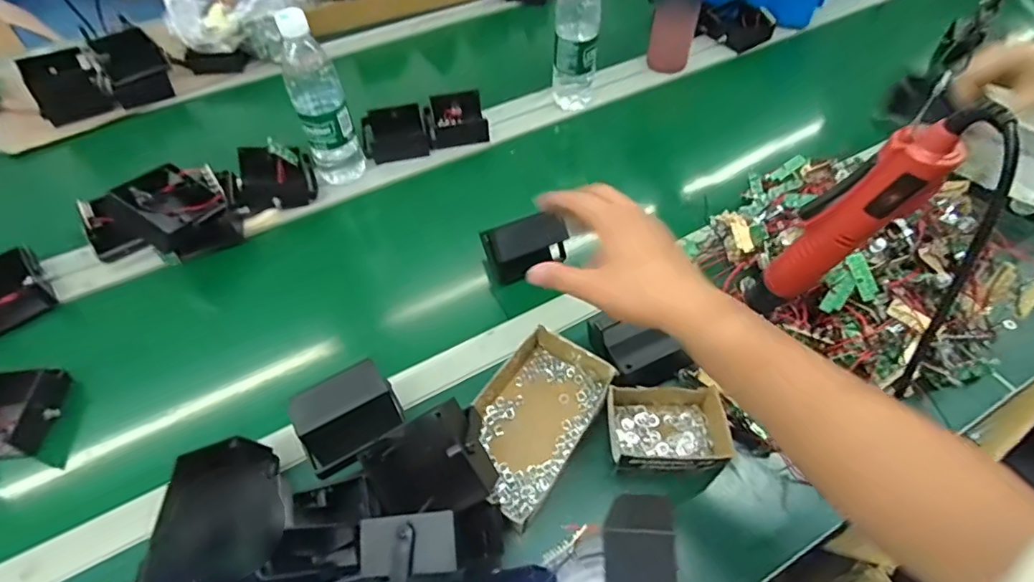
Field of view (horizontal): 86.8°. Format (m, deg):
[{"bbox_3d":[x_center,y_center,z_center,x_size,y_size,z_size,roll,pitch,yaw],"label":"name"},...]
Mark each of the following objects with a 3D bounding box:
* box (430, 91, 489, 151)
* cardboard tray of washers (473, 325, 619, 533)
[{"bbox_3d":[-0.093,-0.267,0.862,0.091,0.041,0.100,-7,52,-4],"label":"box"},{"bbox_3d":[0.010,0.124,0.538,0.108,0.038,0.169,27,57,21],"label":"cardboard tray of washers"}]

